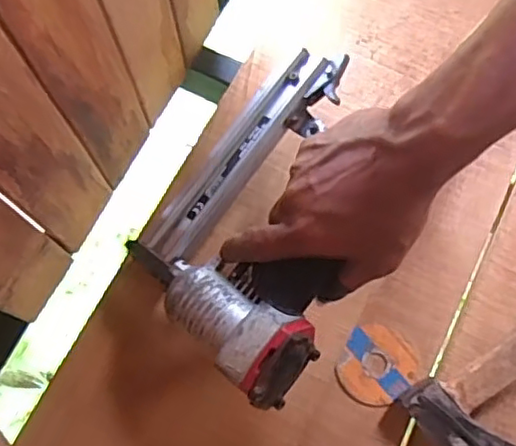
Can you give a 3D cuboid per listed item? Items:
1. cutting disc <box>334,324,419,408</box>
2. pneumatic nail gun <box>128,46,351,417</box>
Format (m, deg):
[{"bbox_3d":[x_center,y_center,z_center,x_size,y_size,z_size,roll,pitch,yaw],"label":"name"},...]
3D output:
[{"bbox_3d":[0.095,0.113,0.501,0.057,0.004,0.061,0,74,-1],"label":"cutting disc"},{"bbox_3d":[0.019,-0.004,0.466,0.169,0.065,0.243,30,79,38],"label":"pneumatic nail gun"}]

